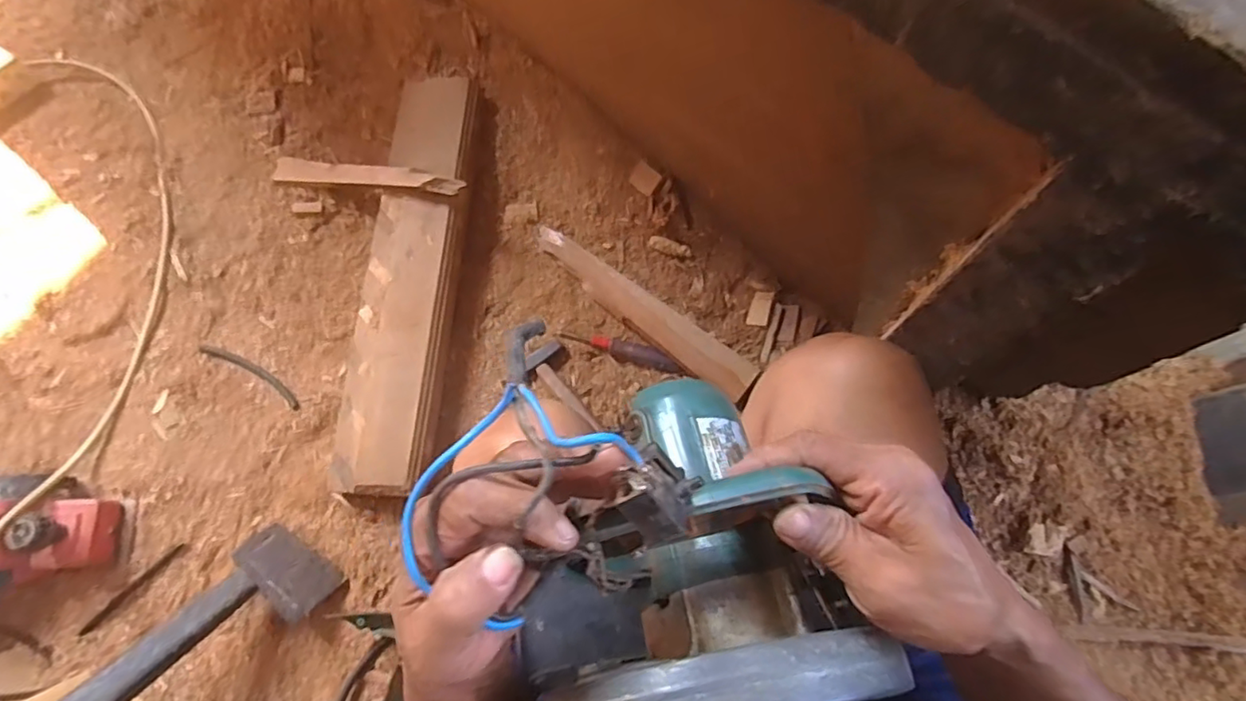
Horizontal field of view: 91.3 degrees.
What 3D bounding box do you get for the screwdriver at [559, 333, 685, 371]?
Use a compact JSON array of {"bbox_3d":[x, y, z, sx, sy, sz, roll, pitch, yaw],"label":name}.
[{"bbox_3d":[-0.001,-0.002,0.816,0.165,0.023,0.026,16,72,5],"label":"screwdriver"}]

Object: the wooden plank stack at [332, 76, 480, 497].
[{"bbox_3d":[-0.281,-0.112,0.819,0.126,0.063,0.596,2,71,0],"label":"wooden plank stack"}]

